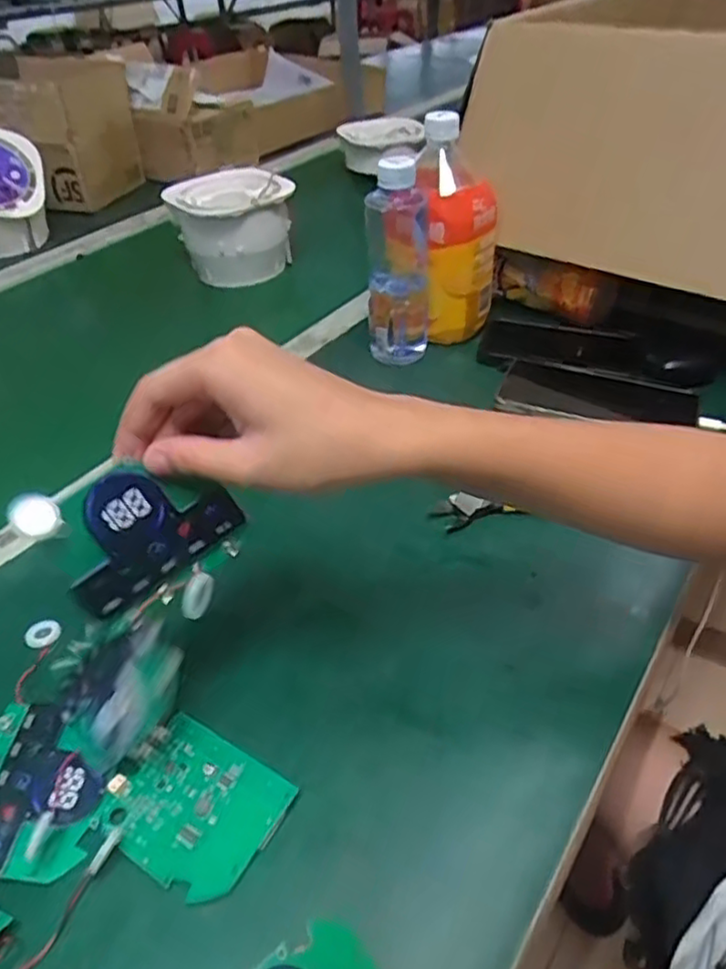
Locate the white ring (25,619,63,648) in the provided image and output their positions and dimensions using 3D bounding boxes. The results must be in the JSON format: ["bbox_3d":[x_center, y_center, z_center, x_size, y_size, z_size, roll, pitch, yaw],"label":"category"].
[{"bbox_3d":[-0.200,0.092,0.426,0.018,0.004,0.020,25,47,29],"label":"white ring"}]

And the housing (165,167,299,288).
[{"bbox_3d":[-0.153,-0.299,0.801,0.113,0.108,0.127,-33,48,-32],"label":"housing"}]

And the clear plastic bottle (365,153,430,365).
[{"bbox_3d":[0.033,-0.204,0.630,0.056,0.183,0.055,0,40,4],"label":"clear plastic bottle"}]

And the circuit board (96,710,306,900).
[{"bbox_3d":[-0.084,0.158,0.338,0.082,0.008,0.066,21,45,26],"label":"circuit board"}]

